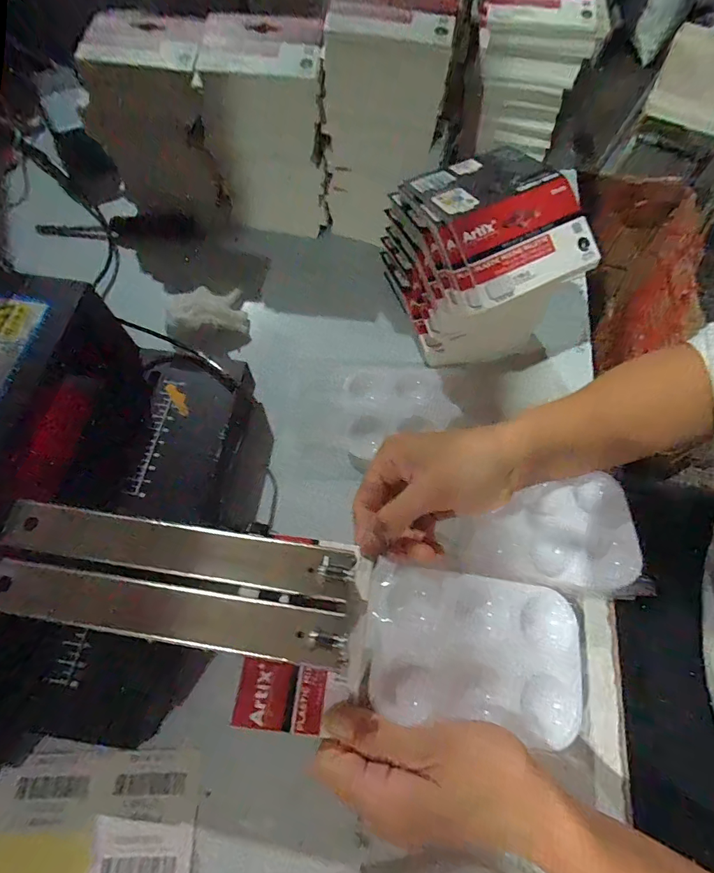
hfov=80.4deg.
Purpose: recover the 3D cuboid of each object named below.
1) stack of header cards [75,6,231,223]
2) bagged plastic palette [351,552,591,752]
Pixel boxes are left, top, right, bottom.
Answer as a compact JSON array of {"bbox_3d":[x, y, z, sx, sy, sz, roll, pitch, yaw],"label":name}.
[{"bbox_3d":[-0.191,-0.308,0.412,0.116,0.125,0.097,4,65,0],"label":"stack of header cards"},{"bbox_3d":[0.068,0.122,0.245,0.126,0.014,0.079,10,66,3],"label":"bagged plastic palette"}]

